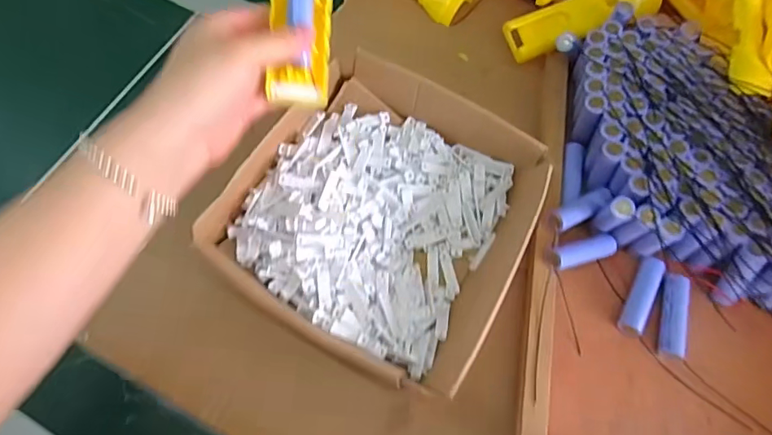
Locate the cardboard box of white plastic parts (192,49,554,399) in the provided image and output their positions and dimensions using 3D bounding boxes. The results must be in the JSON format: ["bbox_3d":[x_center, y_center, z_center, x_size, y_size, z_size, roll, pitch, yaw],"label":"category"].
[{"bbox_3d":[-0.005,-0.006,0.419,0.241,0.060,0.226,30,70,11],"label":"cardboard box of white plastic parts"}]

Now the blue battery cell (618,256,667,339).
[{"bbox_3d":[0.209,0.065,0.404,0.018,0.019,0.068,28,70,10],"label":"blue battery cell"}]

